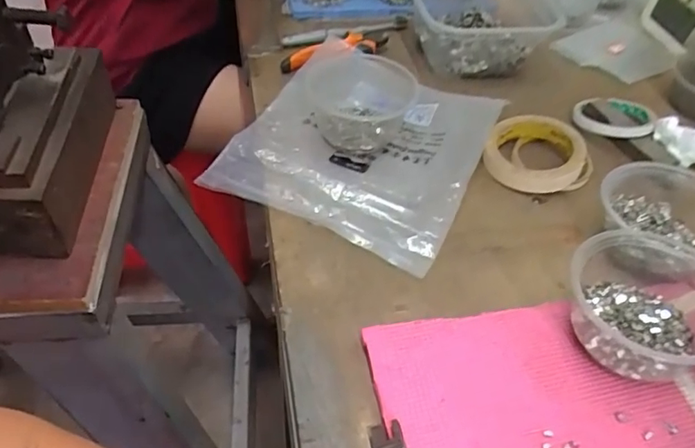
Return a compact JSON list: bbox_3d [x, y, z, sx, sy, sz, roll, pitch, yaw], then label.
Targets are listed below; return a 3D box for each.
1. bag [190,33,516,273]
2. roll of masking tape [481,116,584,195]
[{"bbox_3d":[0.017,-0.098,0.563,0.238,0.051,0.259,22,50,17],"label":"bag"},{"bbox_3d":[0.196,-0.076,0.567,0.093,0.032,0.091,1,47,-2],"label":"roll of masking tape"}]

